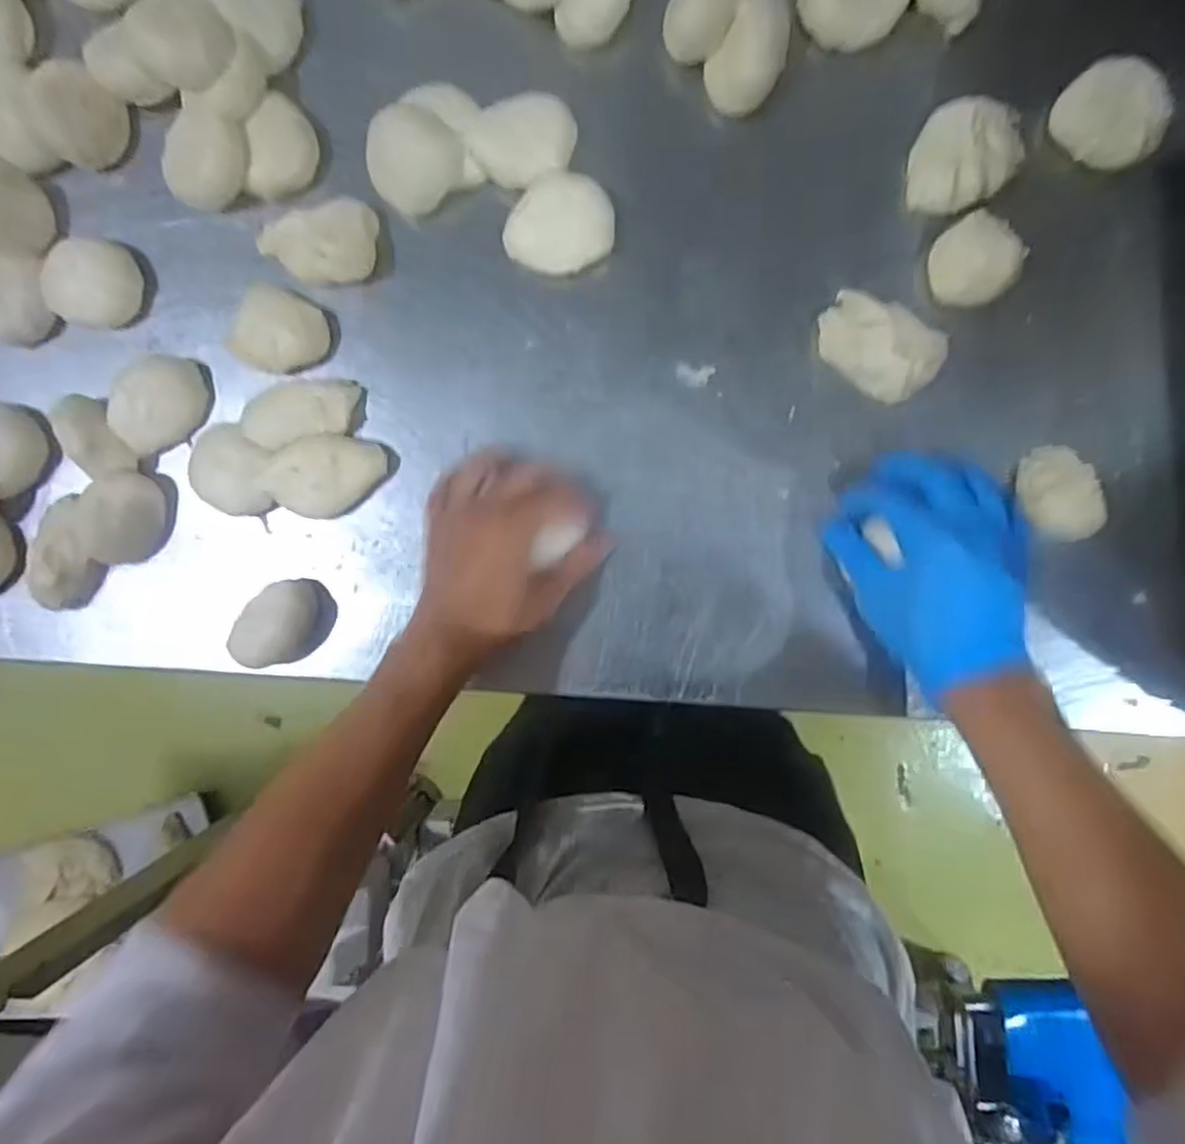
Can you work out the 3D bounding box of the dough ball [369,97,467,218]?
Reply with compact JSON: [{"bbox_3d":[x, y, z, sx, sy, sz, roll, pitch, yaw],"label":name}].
[{"bbox_3d":[-0.114,-0.262,0.449,0.055,0.027,0.058,0,92,4],"label":"dough ball"}]

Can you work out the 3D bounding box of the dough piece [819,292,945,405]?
[{"bbox_3d":[0.174,-0.138,0.431,0.072,0.032,0.046,38,94,2],"label":"dough piece"}]

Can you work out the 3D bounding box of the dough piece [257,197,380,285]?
[{"bbox_3d":[-0.179,-0.210,0.460,0.076,0.030,0.047,-17,91,5],"label":"dough piece"}]

